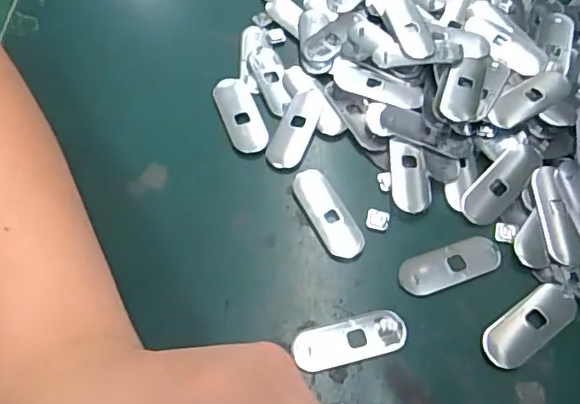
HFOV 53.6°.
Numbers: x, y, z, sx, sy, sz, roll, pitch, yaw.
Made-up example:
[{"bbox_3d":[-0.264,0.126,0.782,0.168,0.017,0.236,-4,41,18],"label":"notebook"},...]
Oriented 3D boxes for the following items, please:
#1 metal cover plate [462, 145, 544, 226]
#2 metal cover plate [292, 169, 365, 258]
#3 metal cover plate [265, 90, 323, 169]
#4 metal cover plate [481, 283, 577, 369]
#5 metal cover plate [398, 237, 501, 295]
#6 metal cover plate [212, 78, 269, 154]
[{"bbox_3d":[0.106,-0.010,0.287,0.018,0.004,0.053,44,80,6],"label":"metal cover plate"},{"bbox_3d":[0.018,0.005,0.280,0.019,0.004,0.051,-24,63,-14],"label":"metal cover plate"},{"bbox_3d":[0.003,-0.040,0.304,0.019,0.004,0.050,19,61,9],"label":"metal cover plate"},{"bbox_3d":[0.106,0.054,0.253,0.049,0.005,0.019,-31,65,-18],"label":"metal cover plate"},{"bbox_3d":[0.075,0.029,0.268,0.050,0.004,0.017,-17,62,-11],"label":"metal cover plate"},{"bbox_3d":[-0.027,-0.047,0.308,0.020,0.004,0.051,-20,62,-13],"label":"metal cover plate"}]

